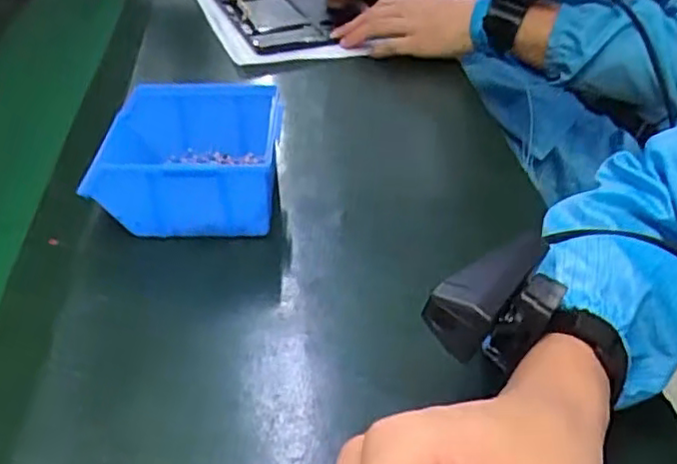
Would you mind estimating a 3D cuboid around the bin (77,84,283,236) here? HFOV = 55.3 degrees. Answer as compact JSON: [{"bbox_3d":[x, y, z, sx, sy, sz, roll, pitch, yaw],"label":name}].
[{"bbox_3d":[-0.112,-0.051,0.481,0.134,0.068,0.120,-5,39,-3],"label":"bin"}]

